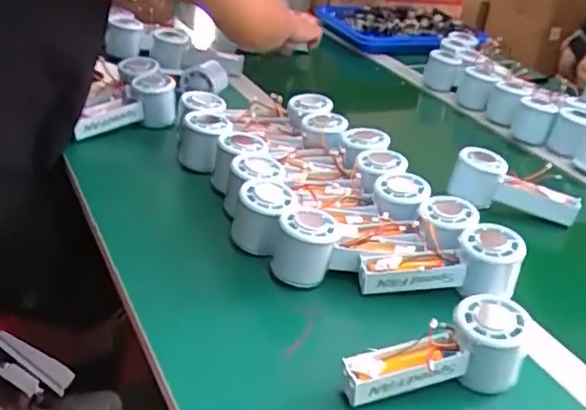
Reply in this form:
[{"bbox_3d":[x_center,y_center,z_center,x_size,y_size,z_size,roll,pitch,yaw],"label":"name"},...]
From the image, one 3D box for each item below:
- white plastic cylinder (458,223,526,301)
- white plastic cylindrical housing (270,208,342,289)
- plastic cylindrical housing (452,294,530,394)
[{"bbox_3d":[0.182,0.049,0.594,0.055,0.049,0.064,15,31,13],"label":"white plastic cylinder"},{"bbox_3d":[0.012,0.038,0.611,0.057,0.059,0.057,5,30,-3],"label":"white plastic cylindrical housing"},{"bbox_3d":[0.157,0.109,0.512,0.057,0.053,0.061,5,30,-3],"label":"plastic cylindrical housing"}]

